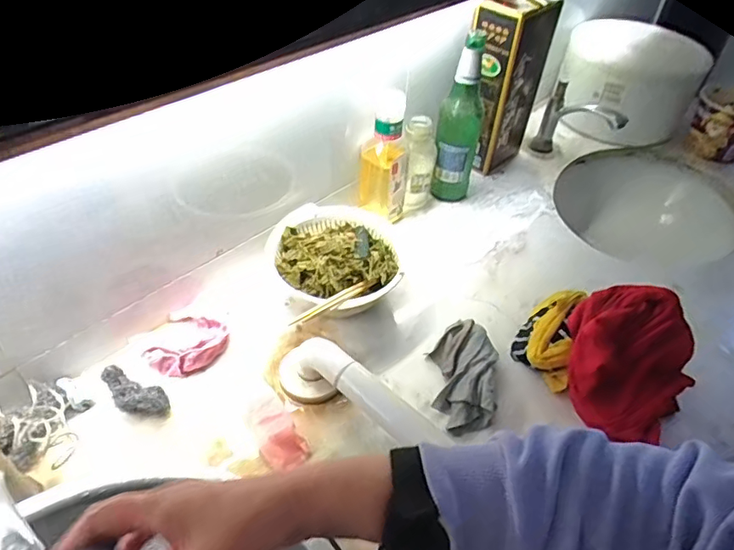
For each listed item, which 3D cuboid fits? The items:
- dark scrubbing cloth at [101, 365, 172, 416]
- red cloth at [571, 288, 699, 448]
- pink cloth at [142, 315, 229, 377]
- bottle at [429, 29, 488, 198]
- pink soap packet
[{"bbox_3d":[-0.249,0.126,0.577,0.044,0.038,0.082,-31,55,-31],"label":"dark scrubbing cloth"},{"bbox_3d":[0.284,0.094,0.576,0.138,0.097,0.136,22,48,17],"label":"red cloth"},{"bbox_3d":[-0.213,0.080,0.633,0.085,0.026,0.082,15,46,9],"label":"pink cloth"},{"bbox_3d":[0.143,-0.229,0.823,0.064,0.261,0.057,15,46,10],"label":"bottle"},{"bbox_3d":[-0.098,0.167,0.569,0.044,0.020,0.085,-25,52,-27],"label":"pink soap packet"}]

